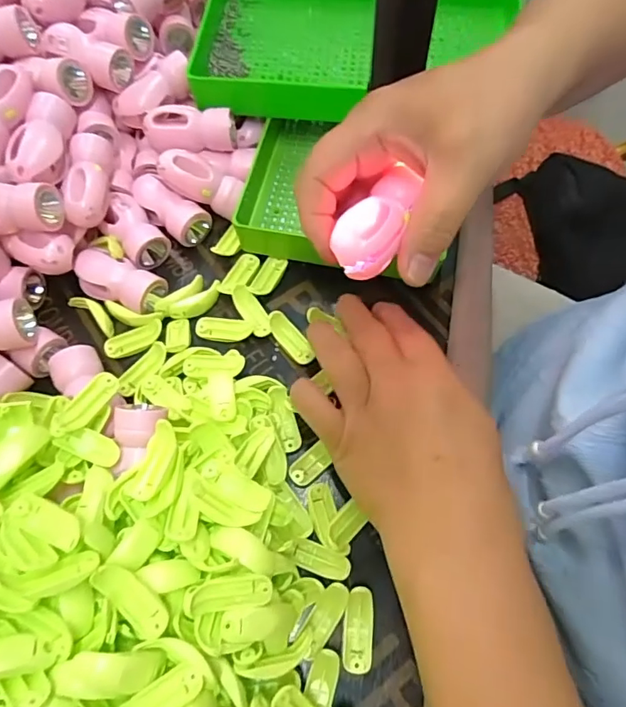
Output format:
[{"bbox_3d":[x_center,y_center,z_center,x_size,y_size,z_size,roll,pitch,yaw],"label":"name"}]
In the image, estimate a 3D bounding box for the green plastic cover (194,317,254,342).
[{"bbox_3d":[-0.062,-0.017,0.345,0.039,0.006,0.016,6,66,2],"label":"green plastic cover"}]

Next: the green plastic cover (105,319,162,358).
[{"bbox_3d":[-0.123,-0.010,0.338,0.041,0.010,0.014,-21,67,-10],"label":"green plastic cover"}]

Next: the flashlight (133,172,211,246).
[{"bbox_3d":[-0.107,-0.108,0.369,0.066,0.025,0.027,38,70,2],"label":"flashlight"}]

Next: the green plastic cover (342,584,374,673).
[{"bbox_3d":[0.025,0.148,0.267,0.016,0.008,0.041,5,80,2],"label":"green plastic cover"}]

